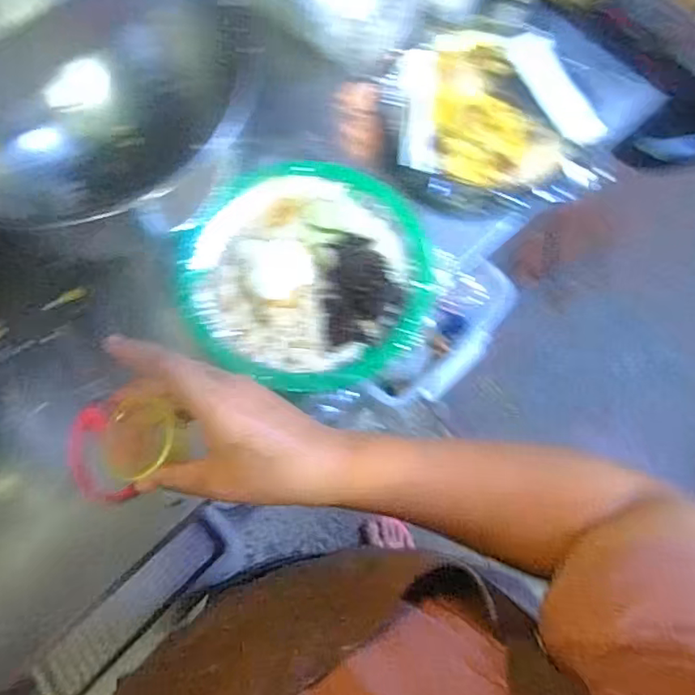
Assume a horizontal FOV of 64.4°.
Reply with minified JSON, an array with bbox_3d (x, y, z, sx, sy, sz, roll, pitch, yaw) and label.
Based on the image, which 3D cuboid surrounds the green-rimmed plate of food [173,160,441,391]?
[{"bbox_3d":[-0.036,-0.076,0.568,0.249,0.044,0.236,1,71,-2],"label":"green-rimmed plate of food"}]

